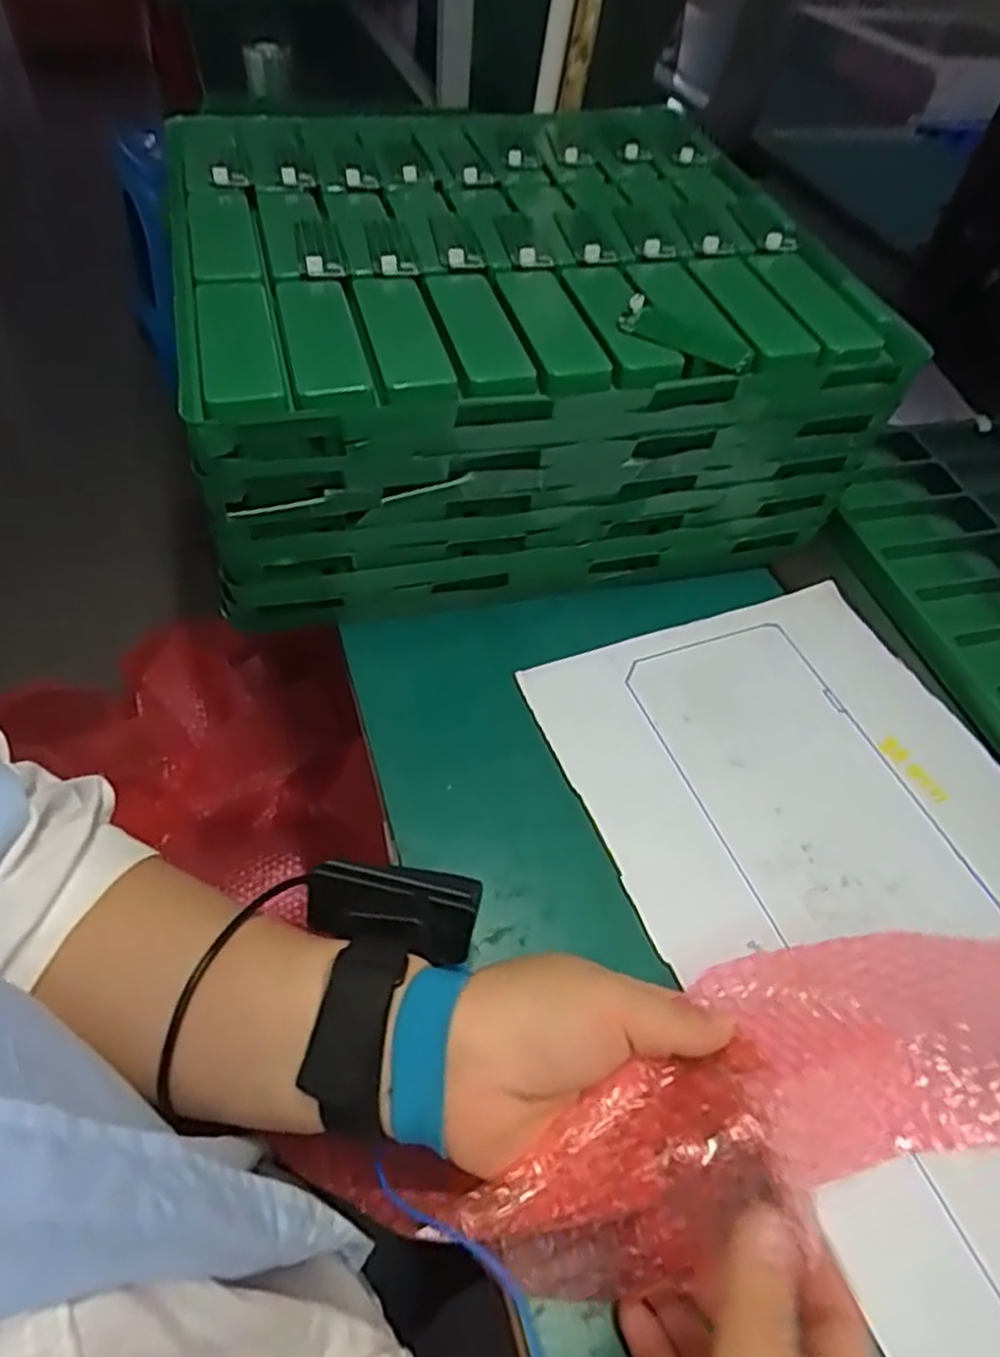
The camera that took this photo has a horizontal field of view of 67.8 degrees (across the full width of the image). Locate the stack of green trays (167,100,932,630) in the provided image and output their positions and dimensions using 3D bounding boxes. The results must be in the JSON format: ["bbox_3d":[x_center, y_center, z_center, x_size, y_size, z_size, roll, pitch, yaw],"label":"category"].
[{"bbox_3d":[-0.002,-0.236,0.521,0.389,0.161,0.355,-11,55,-12],"label":"stack of green trays"}]

